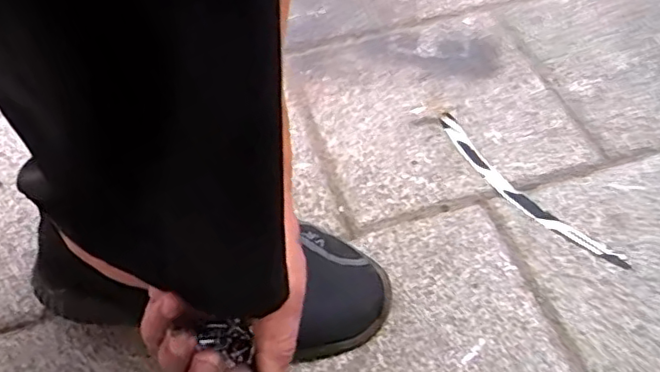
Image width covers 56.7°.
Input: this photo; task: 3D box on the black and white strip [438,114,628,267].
[{"bbox_3d":[0.166,0.003,0.538,0.030,0.004,0.207,-33,59,-20],"label":"black and white strip"}]

